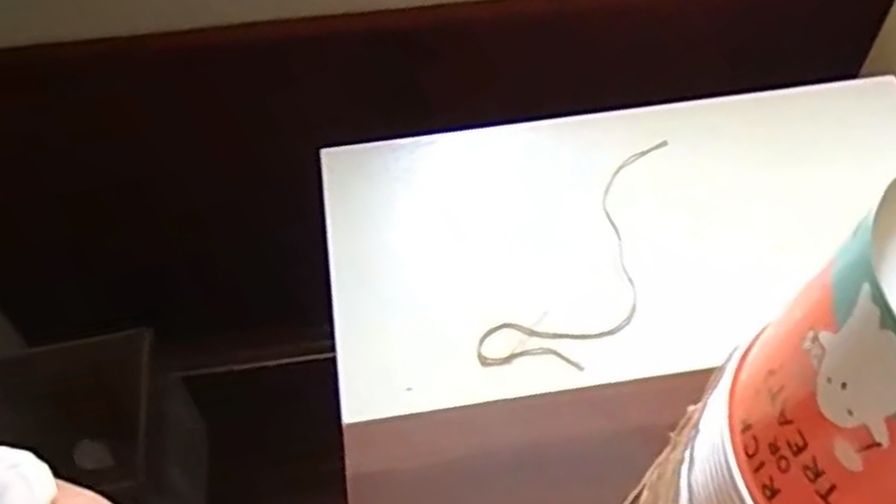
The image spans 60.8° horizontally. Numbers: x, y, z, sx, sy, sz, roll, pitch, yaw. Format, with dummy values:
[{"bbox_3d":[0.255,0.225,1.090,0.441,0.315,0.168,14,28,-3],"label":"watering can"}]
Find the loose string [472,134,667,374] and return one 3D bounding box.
[{"bbox_3d":[0.137,-0.001,0.638,0.085,0.008,0.297,29,59,21],"label":"loose string"}]

